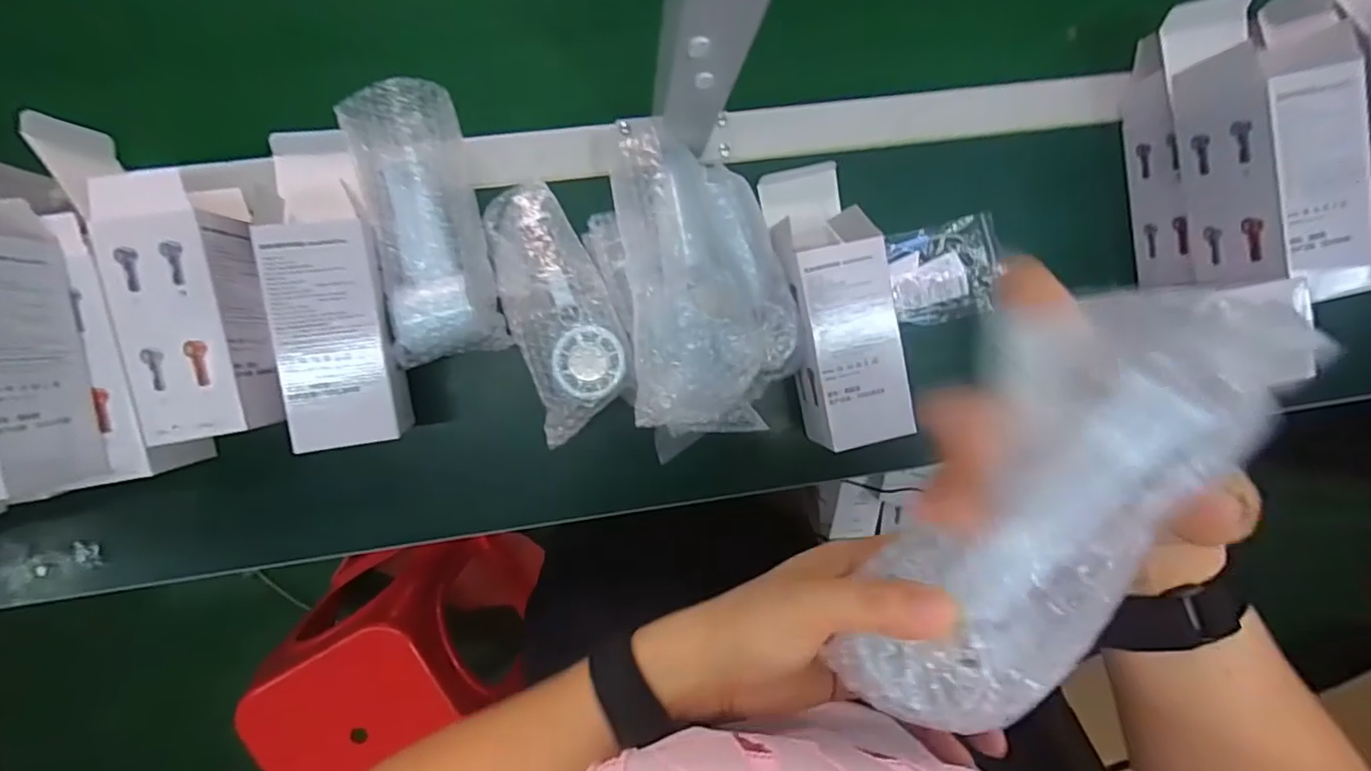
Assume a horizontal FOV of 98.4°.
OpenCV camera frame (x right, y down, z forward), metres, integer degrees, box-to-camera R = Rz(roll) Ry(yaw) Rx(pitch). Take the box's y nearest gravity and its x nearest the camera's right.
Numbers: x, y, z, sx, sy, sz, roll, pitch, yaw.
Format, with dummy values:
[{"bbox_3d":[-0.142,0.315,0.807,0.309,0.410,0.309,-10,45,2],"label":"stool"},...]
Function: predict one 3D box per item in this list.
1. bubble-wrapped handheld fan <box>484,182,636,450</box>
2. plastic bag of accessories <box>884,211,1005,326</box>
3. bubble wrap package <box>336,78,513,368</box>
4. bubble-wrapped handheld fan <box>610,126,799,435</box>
[{"bbox_3d":[-0.102,-0.064,0.477,0.084,0.042,0.197,-20,95,-3],"label":"bubble-wrapped handheld fan"},{"bbox_3d":[0.237,-0.103,0.538,0.106,0.015,0.086,-15,95,-4],"label":"plastic bag of accessories"},{"bbox_3d":[-0.204,-0.122,0.462,0.088,0.051,0.202,-12,95,-4],"label":"bubble wrap package"},{"bbox_3d":[0.020,-0.074,0.447,0.127,0.053,0.223,-5,94,-5],"label":"bubble-wrapped handheld fan"}]

